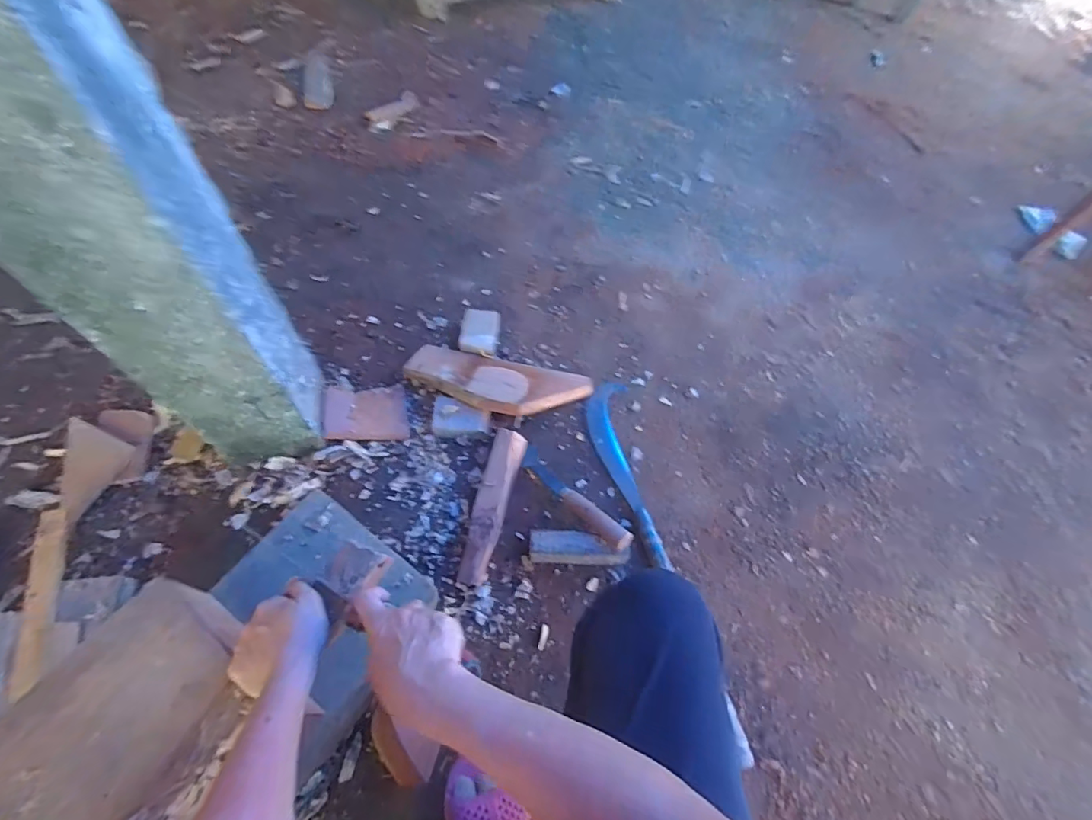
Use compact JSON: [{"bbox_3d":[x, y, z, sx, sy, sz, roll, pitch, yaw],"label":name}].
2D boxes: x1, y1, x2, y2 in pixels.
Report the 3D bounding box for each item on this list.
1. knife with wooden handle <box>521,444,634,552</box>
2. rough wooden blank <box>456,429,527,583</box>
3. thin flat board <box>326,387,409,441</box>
[{"bbox_3d":[0.042,0.148,0.827,0.037,0.032,0.260,-34,49,-22],"label":"knife with wooden handle"},{"bbox_3d":[-0.090,0.154,0.821,0.052,0.043,0.268,14,59,4],"label":"rough wooden blank"},{"bbox_3d":[-0.321,0.002,0.880,0.140,0.018,0.109,5,66,-31],"label":"thin flat board"}]

